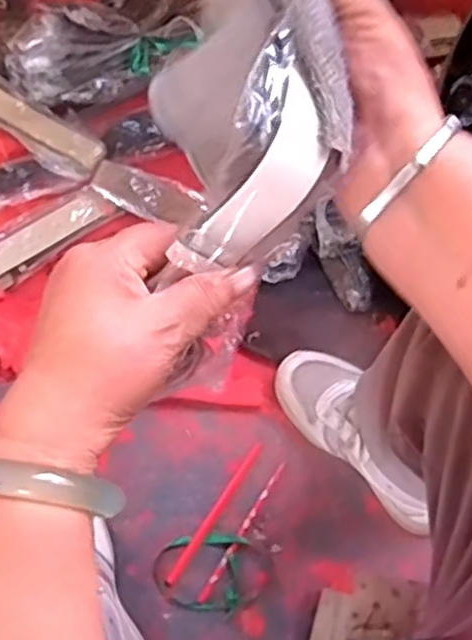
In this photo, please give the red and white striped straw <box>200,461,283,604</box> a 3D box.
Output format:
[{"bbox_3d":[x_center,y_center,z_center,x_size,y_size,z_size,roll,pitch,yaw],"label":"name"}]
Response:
[{"bbox_3d":[0.007,0.230,0.794,0.009,0.011,0.167,31,78,9],"label":"red and white striped straw"}]

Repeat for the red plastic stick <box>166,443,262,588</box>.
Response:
[{"bbox_3d":[-0.023,0.212,0.801,0.012,0.010,0.176,32,78,10],"label":"red plastic stick"}]

